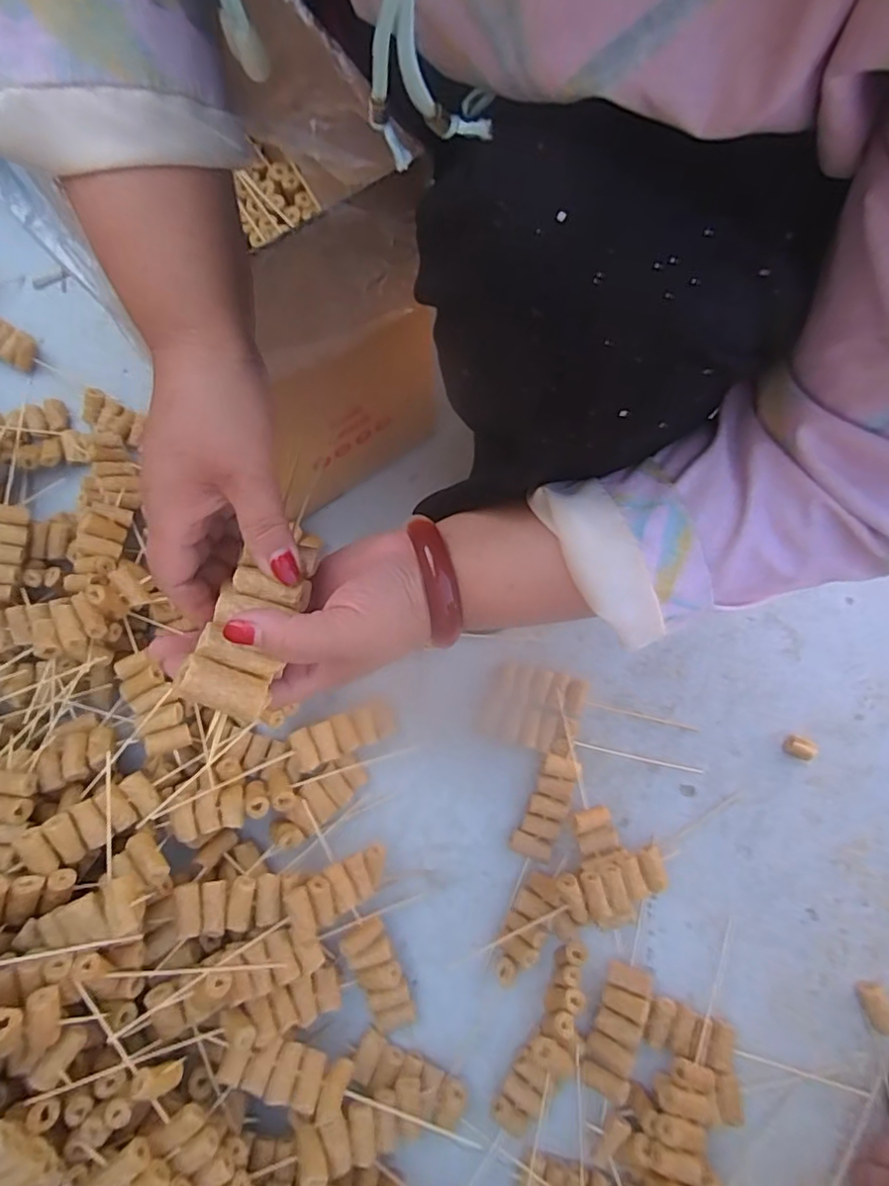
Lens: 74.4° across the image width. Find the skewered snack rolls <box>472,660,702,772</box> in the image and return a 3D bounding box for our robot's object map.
[{"bbox_3d":[0.142,0.127,0.583,0.211,0.020,0.078,15,75,2],"label":"skewered snack rolls"}]

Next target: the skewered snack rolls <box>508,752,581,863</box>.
[{"bbox_3d":[0.097,0.204,0.559,0.037,0.018,0.096,24,76,4],"label":"skewered snack rolls"}]

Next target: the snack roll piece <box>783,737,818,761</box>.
[{"bbox_3d":[0.354,0.155,0.586,0.027,0.014,0.020,22,76,4],"label":"snack roll piece"}]

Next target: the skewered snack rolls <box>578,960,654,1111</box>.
[{"bbox_3d":[0.152,0.379,0.511,0.041,0.017,0.098,15,68,34],"label":"skewered snack rolls"}]

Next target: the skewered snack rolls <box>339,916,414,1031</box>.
[{"bbox_3d":[-0.058,0.345,0.527,0.039,0.021,0.098,-22,94,-7],"label":"skewered snack rolls"}]

